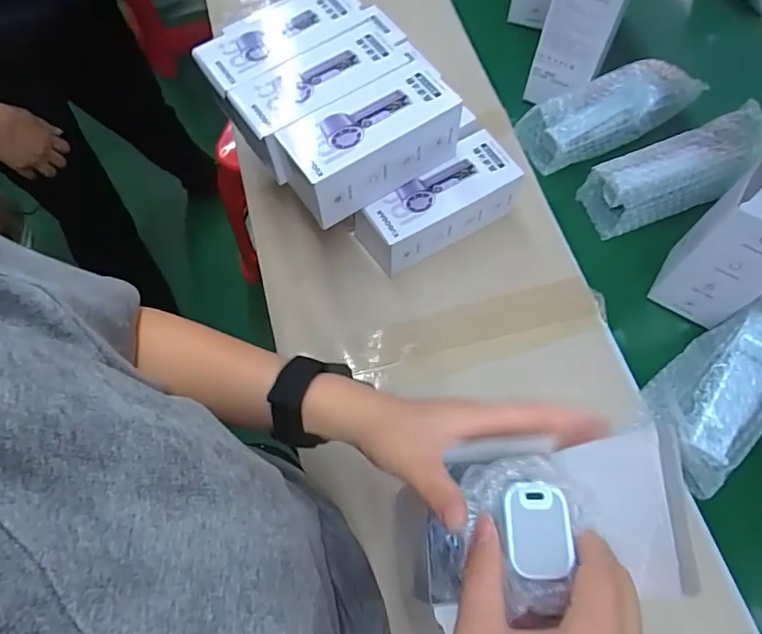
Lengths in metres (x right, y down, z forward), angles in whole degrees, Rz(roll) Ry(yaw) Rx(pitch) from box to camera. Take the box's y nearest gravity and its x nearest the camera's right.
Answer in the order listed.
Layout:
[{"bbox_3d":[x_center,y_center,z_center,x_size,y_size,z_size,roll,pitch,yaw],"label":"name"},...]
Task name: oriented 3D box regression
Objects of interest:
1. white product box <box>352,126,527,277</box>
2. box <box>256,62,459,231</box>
[{"bbox_3d":[0.056,-0.113,0.546,0.185,0.064,0.075,-31,67,-13],"label":"white product box"},{"bbox_3d":[-0.012,-0.168,0.495,0.168,0.073,0.073,-31,67,-13],"label":"box"}]

